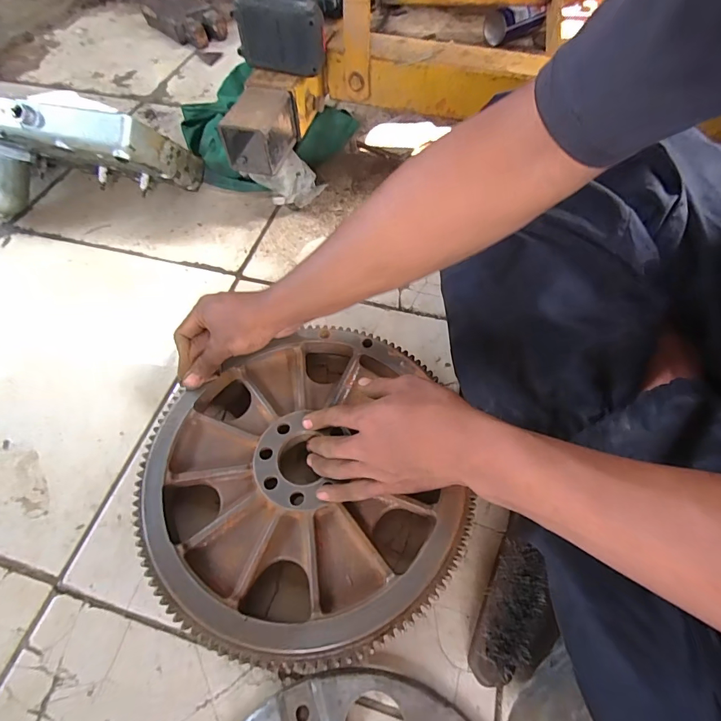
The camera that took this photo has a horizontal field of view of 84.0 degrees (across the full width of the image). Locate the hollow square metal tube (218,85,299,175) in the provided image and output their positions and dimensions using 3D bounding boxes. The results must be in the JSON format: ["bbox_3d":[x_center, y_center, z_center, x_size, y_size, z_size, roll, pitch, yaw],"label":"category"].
[{"bbox_3d":[-0.136,-0.312,0.541,0.067,0.070,0.101,12,59,9],"label":"hollow square metal tube"}]

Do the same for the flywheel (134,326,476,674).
[{"bbox_3d":[-0.063,0.115,0.399,0.285,0.069,0.296,-12,63,-6],"label":"flywheel"}]

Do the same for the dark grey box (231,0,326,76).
[{"bbox_3d":[-0.099,-0.425,0.518,0.115,0.073,0.046,10,58,8],"label":"dark grey box"}]

